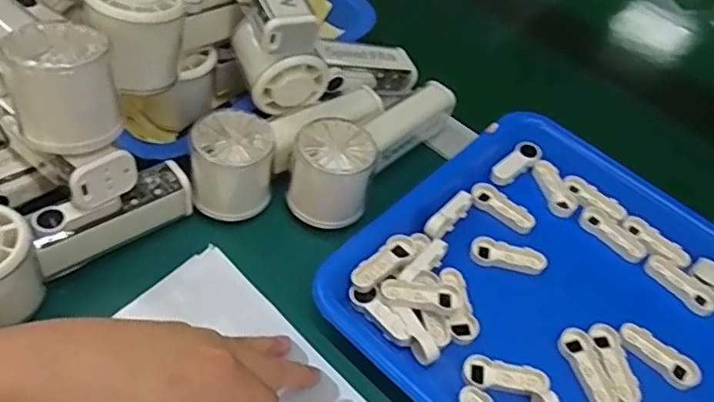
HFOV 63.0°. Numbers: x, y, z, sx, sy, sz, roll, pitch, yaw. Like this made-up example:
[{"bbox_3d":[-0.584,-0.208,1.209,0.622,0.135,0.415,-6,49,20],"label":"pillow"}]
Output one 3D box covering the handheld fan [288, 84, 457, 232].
[{"bbox_3d":[0.013,-0.048,0.436,0.055,0.057,0.156,34,58,19],"label":"handheld fan"}]

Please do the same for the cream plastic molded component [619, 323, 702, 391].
[{"bbox_3d":[0.192,0.097,0.369,0.021,0.004,0.052,-36,63,-27],"label":"cream plastic molded component"}]

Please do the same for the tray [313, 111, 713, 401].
[{"bbox_3d":[0.171,0.084,0.366,0.326,0.026,0.247,39,60,23],"label":"tray"}]

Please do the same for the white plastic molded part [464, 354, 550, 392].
[{"bbox_3d":[0.091,0.106,0.355,0.051,0.004,0.019,7,53,2],"label":"white plastic molded part"}]

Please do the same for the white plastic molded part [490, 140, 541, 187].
[{"bbox_3d":[0.126,-0.029,0.461,0.018,0.009,0.050,39,60,23],"label":"white plastic molded part"}]

